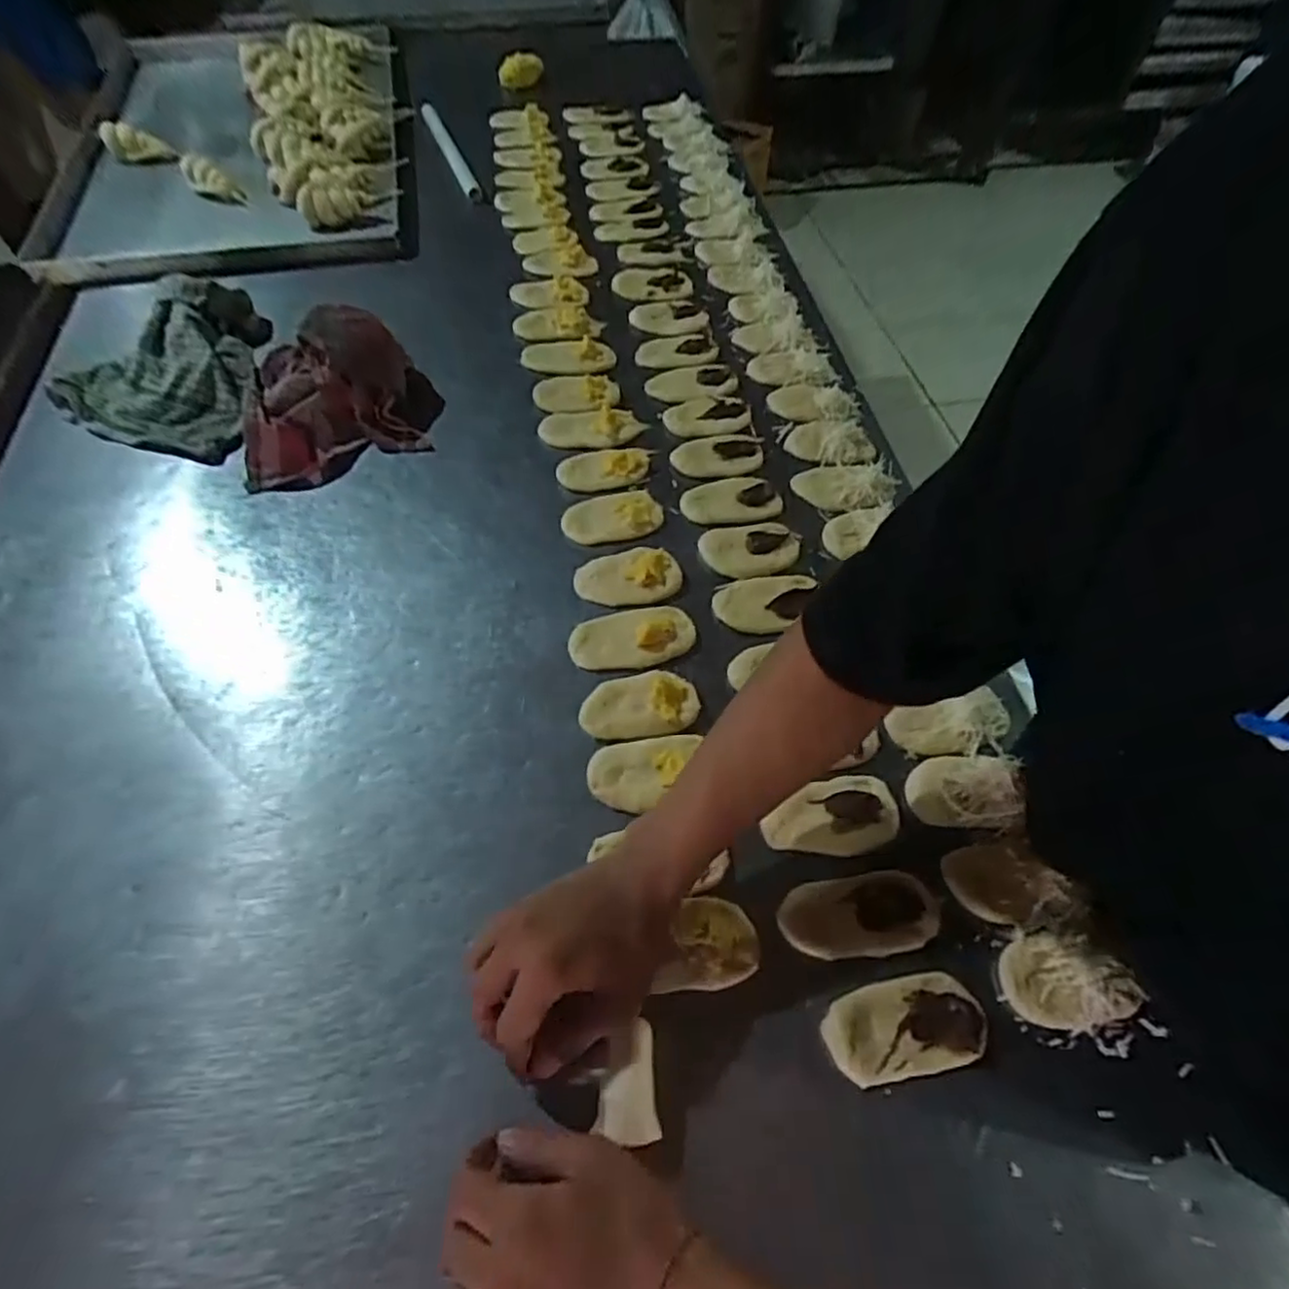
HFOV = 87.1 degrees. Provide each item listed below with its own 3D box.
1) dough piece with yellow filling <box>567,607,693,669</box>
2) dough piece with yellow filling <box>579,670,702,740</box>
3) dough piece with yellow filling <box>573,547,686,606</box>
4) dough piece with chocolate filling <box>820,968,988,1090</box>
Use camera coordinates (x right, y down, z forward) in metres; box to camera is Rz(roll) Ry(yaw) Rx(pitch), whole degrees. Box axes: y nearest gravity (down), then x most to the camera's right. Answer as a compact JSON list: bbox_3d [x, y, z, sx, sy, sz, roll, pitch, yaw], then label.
[{"bbox_3d":[-0.011,-0.007,0.576,0.104,0.011,0.054,-6,59,-3],"label":"dough piece with yellow filling"},{"bbox_3d":[-0.004,0.047,0.541,0.091,0.010,0.051,-4,59,-2],"label":"dough piece with yellow filling"},{"bbox_3d":[-0.015,-0.063,0.605,0.092,0.012,0.055,-5,59,-3],"label":"dough piece with yellow filling"},{"bbox_3d":[0.160,0.236,0.419,0.096,0.010,0.051,-9,59,-5],"label":"dough piece with chocolate filling"}]

